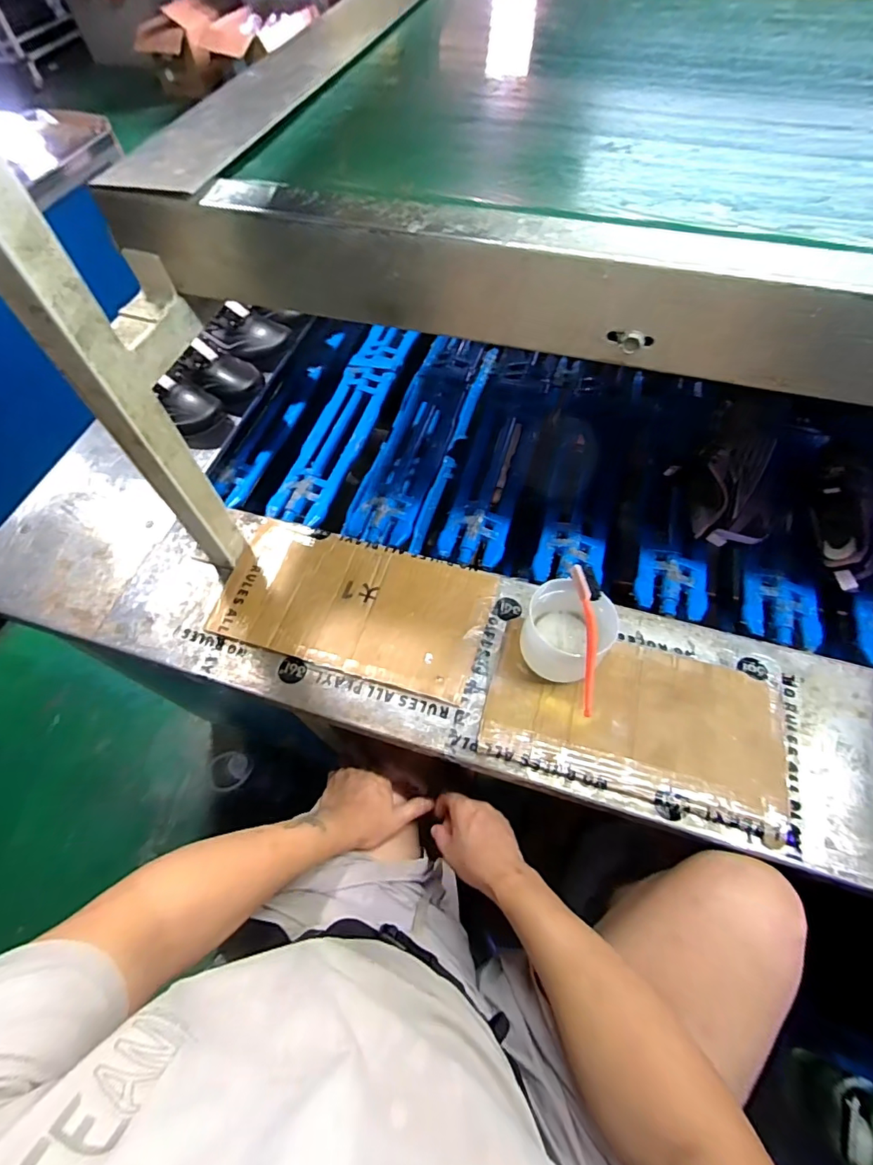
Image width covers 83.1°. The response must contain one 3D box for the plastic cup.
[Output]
[{"bbox_3d":[0.143,0.057,0.551,0.098,0.089,0.092,-1,63,2],"label":"plastic cup"}]

